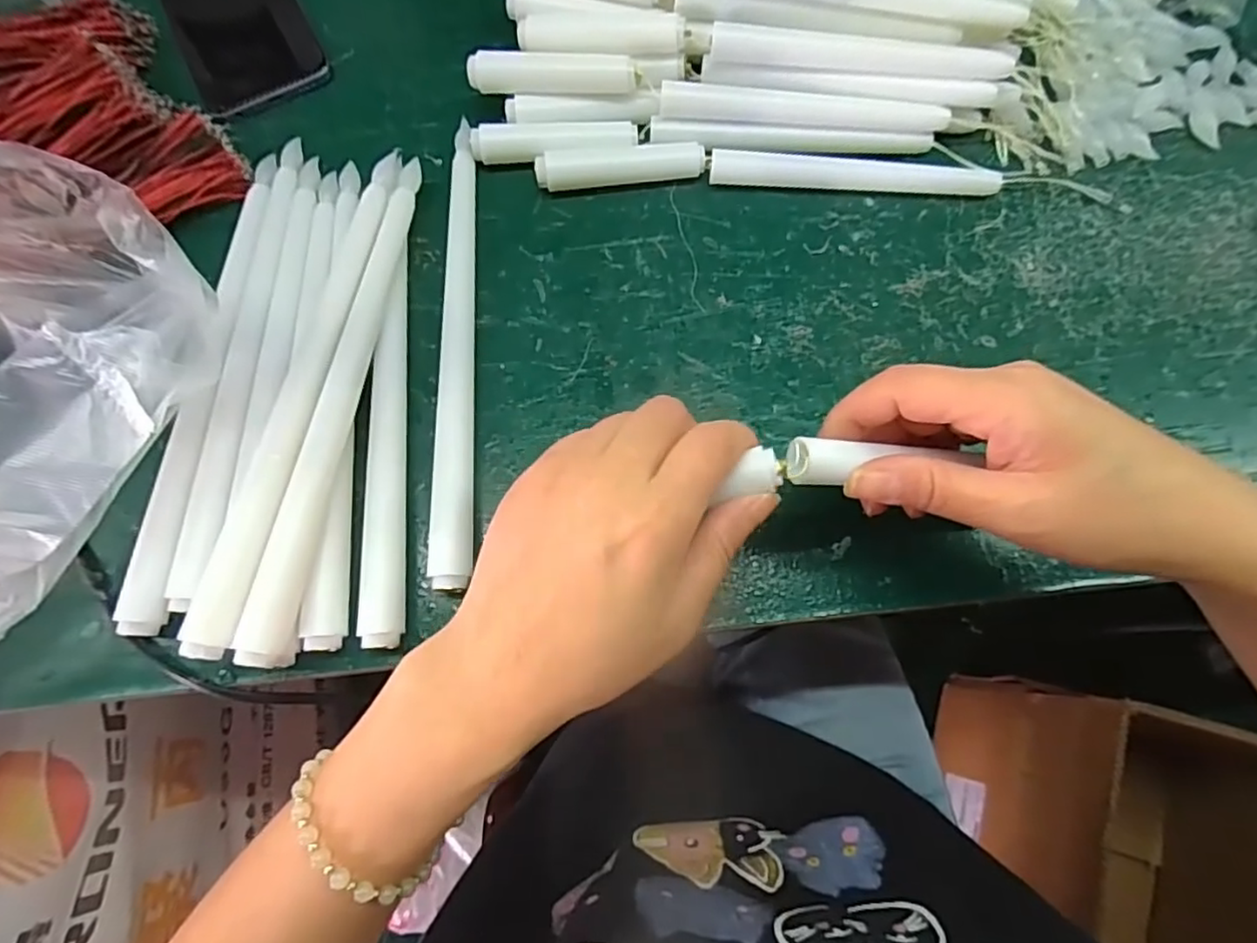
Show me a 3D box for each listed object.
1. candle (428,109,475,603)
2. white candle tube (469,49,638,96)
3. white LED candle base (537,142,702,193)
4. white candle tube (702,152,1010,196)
[{"bbox_3d":[-0.085,-0.064,0.319,0.017,0.014,0.238,-3,76,1],"label":"candle"},{"bbox_3d":[-0.039,-0.207,0.339,0.087,0.017,0.016,3,76,2],"label":"white candle tube"},{"bbox_3d":[-0.004,-0.161,0.339,0.086,0.017,0.018,-8,76,0],"label":"white LED candle base"},{"bbox_3d":[0.117,-0.156,0.337,0.147,0.013,0.015,4,76,2],"label":"white candle tube"}]

